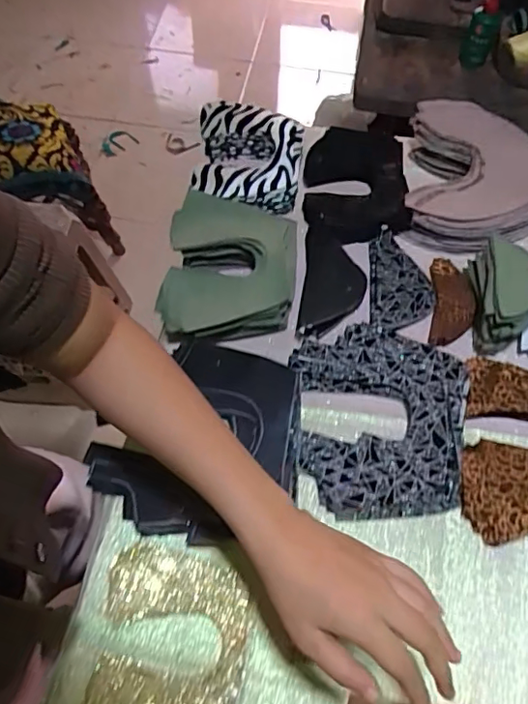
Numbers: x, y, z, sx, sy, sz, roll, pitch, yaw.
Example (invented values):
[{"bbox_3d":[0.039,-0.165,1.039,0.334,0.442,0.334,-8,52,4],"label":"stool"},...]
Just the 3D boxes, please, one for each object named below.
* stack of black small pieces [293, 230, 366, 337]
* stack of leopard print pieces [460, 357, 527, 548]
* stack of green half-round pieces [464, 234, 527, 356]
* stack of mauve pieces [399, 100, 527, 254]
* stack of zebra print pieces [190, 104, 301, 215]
[{"bbox_3d":[0.081,-0.080,0.651,0.072,0.030,0.152,7,62,2],"label":"stack of black small pieces"},{"bbox_3d":[0.267,0.098,0.557,0.133,0.045,0.187,10,62,4],"label":"stack of leopard print pieces"},{"bbox_3d":[0.266,-0.068,0.619,0.067,0.071,0.131,10,62,4],"label":"stack of green half-round pieces"},{"bbox_3d":[0.277,-0.219,0.694,0.186,0.060,0.180,10,62,4],"label":"stack of mauve pieces"},{"bbox_3d":[-0.019,-0.250,0.727,0.132,0.053,0.149,3,62,0],"label":"stack of zebra print pieces"}]

